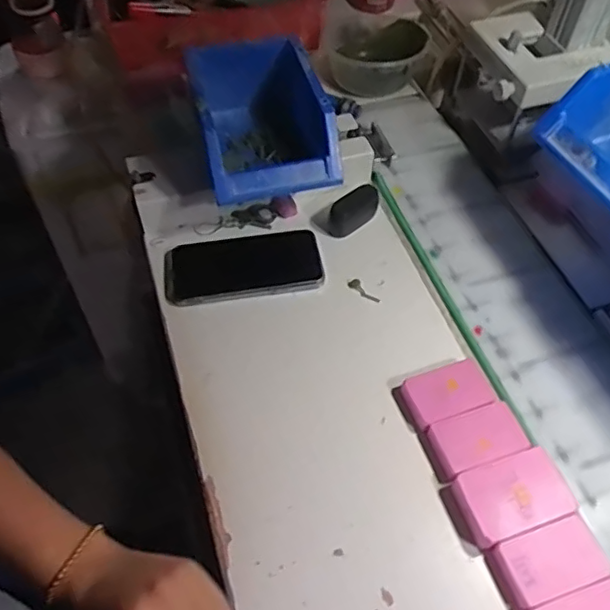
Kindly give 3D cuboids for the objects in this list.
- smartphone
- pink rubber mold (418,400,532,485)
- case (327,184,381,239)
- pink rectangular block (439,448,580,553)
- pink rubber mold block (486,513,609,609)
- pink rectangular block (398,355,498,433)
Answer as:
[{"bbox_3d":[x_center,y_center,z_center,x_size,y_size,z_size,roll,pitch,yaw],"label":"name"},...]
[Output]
[{"bbox_3d":[-0.062,-0.042,0.586,0.153,0.017,0.082,-8,55,-8],"label":"smartphone"},{"bbox_3d":[0.137,0.109,0.473,0.075,0.020,0.045,-16,57,-13],"label":"pink rubber mold"},{"bbox_3d":[0.051,-0.099,0.618,0.066,0.027,0.027,-38,64,-25],"label":"case"},{"bbox_3d":[0.155,0.147,0.445,0.084,0.023,0.053,-15,57,-12],"label":"pink rectangular block"},{"bbox_3d":[0.174,0.185,0.421,0.073,0.018,0.045,-16,57,-13],"label":"pink rubber mold block"},{"bbox_3d":[0.121,0.075,0.500,0.071,0.016,0.047,-17,57,-13],"label":"pink rectangular block"}]

